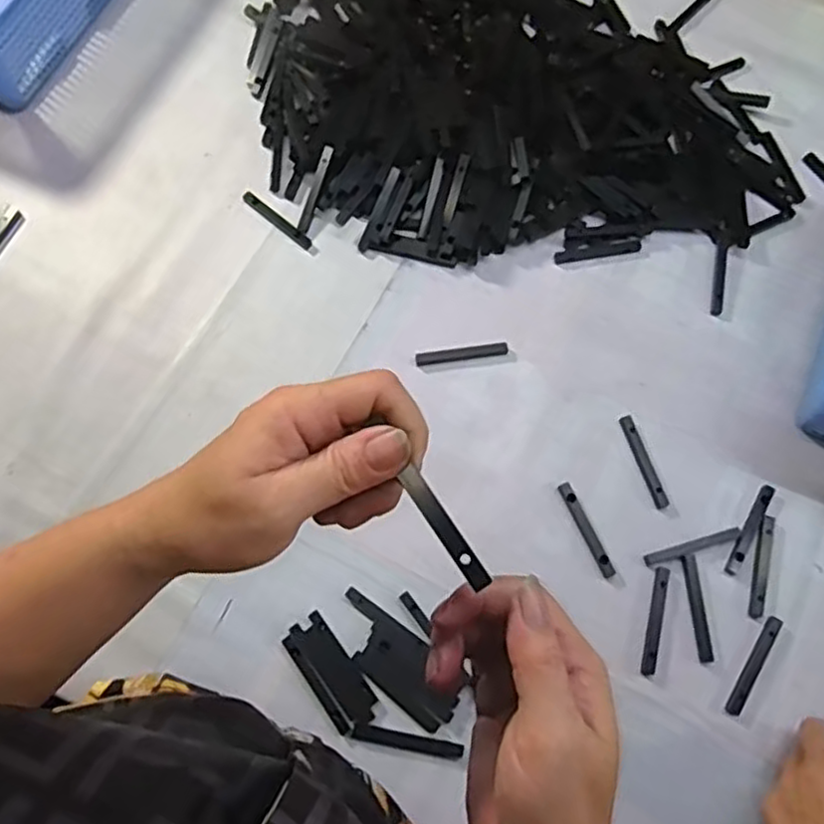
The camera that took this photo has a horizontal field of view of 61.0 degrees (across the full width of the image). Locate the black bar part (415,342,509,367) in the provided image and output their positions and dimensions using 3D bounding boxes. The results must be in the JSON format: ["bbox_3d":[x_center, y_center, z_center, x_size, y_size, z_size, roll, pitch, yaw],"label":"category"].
[{"bbox_3d":[0.041,-0.048,0.572,0.075,0.005,0.011,-10,71,-4],"label":"black bar part"}]

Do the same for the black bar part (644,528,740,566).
[{"bbox_3d":[0.209,0.099,0.520,0.077,0.004,0.009,-16,71,-7],"label":"black bar part"}]

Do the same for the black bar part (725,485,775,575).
[{"bbox_3d":[0.255,0.088,0.526,0.010,0.004,0.075,31,73,10],"label":"black bar part"}]

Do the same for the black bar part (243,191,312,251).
[{"bbox_3d":[-0.117,-0.167,0.608,0.075,0.006,0.012,38,74,12],"label":"black bar part"}]

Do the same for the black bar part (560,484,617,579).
[{"bbox_3d":[0.131,0.087,0.522,0.010,0.006,0.075,-23,72,-9],"label":"black bar part"}]

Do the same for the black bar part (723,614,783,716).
[{"bbox_3d":[0.243,0.180,0.496,0.011,0.009,0.073,30,73,10],"label":"black bar part"}]

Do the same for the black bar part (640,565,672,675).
[{"bbox_3d":[0.175,0.150,0.503,0.011,0.006,0.075,14,71,4],"label":"black bar part"}]

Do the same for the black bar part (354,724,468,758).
[{"bbox_3d":[-0.003,0.223,0.472,0.075,0.004,0.010,10,70,3],"label":"black bar part"}]

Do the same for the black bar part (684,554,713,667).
[{"bbox_3d":[0.207,0.142,0.506,0.011,0.004,0.074,-2,70,-2],"label":"black bar part"}]

